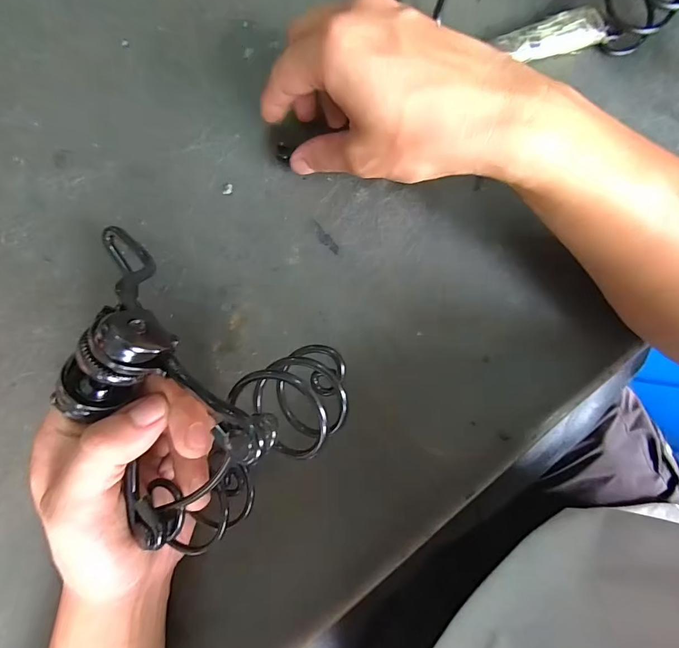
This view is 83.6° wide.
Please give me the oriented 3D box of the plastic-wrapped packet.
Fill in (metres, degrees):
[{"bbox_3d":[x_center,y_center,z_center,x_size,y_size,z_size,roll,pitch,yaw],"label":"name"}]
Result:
[{"bbox_3d":[0.148,-0.201,0.269,0.080,0.016,0.024,-18,90,-3],"label":"plastic-wrapped packet"}]

